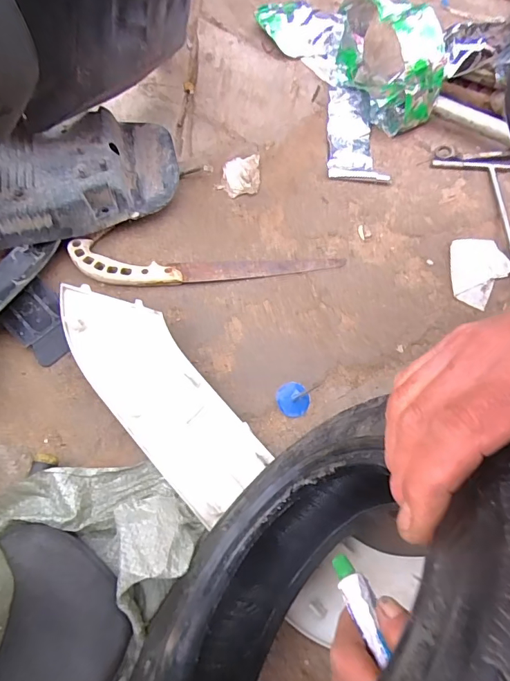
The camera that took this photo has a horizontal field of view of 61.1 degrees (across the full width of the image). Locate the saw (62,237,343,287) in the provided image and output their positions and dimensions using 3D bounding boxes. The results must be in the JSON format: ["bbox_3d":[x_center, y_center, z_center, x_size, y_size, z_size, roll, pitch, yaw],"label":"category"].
[{"bbox_3d":[-0.065,-0.095,0.571,0.355,0.016,0.062,4,64,-1],"label":"saw"}]

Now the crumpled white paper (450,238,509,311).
[{"bbox_3d":[0.303,-0.093,0.583,0.076,0.012,0.109,9,64,2],"label":"crumpled white paper"}]

